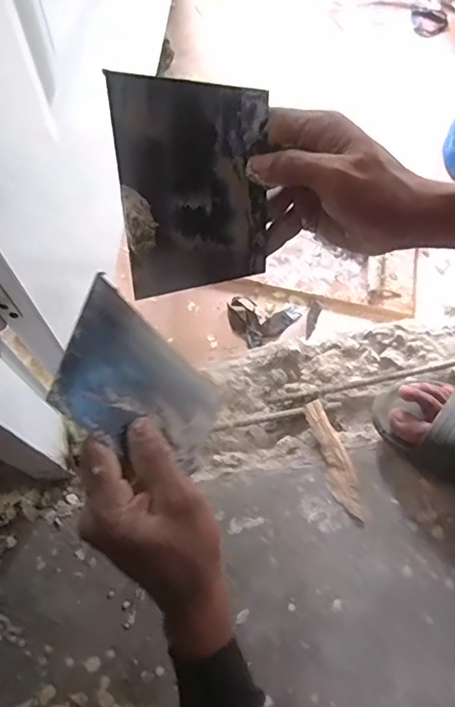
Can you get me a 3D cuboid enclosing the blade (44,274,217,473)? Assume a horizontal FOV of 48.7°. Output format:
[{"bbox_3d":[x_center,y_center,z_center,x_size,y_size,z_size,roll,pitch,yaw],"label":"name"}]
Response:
[{"bbox_3d":[-0.058,0.027,0.354,0.004,0.139,0.098,-15,40,36],"label":"blade"}]

